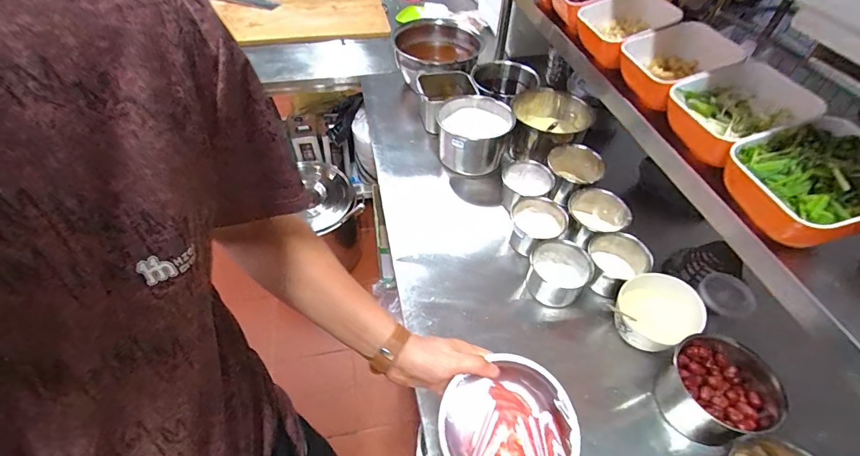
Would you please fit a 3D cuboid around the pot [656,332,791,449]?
[{"bbox_3d":[0.470,0.265,0.661,0.146,0.120,0.140,4,48,-4],"label":"pot"}]

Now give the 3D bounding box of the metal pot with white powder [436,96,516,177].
[{"bbox_3d":[0.112,-0.237,1.066,0.186,0.143,0.186,4,48,-4],"label":"metal pot with white powder"}]

